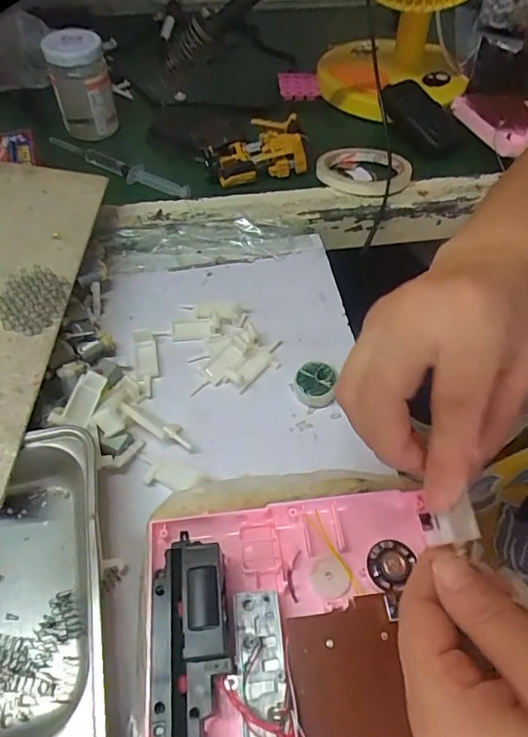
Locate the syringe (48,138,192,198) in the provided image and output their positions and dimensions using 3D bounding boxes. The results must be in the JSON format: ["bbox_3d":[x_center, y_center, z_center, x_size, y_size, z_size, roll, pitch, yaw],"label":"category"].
[{"bbox_3d":[-0.152,-0.215,0.534,0.179,0.020,0.024,28,58,18],"label":"syringe"}]

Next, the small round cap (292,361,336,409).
[{"bbox_3d":[0.038,0.012,0.379,0.030,0.017,0.032,1,54,-1],"label":"small round cap"}]

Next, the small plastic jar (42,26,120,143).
[{"bbox_3d":[-0.203,-0.316,0.555,0.061,0.094,0.059,-12,55,-10],"label":"small plastic jar"}]

